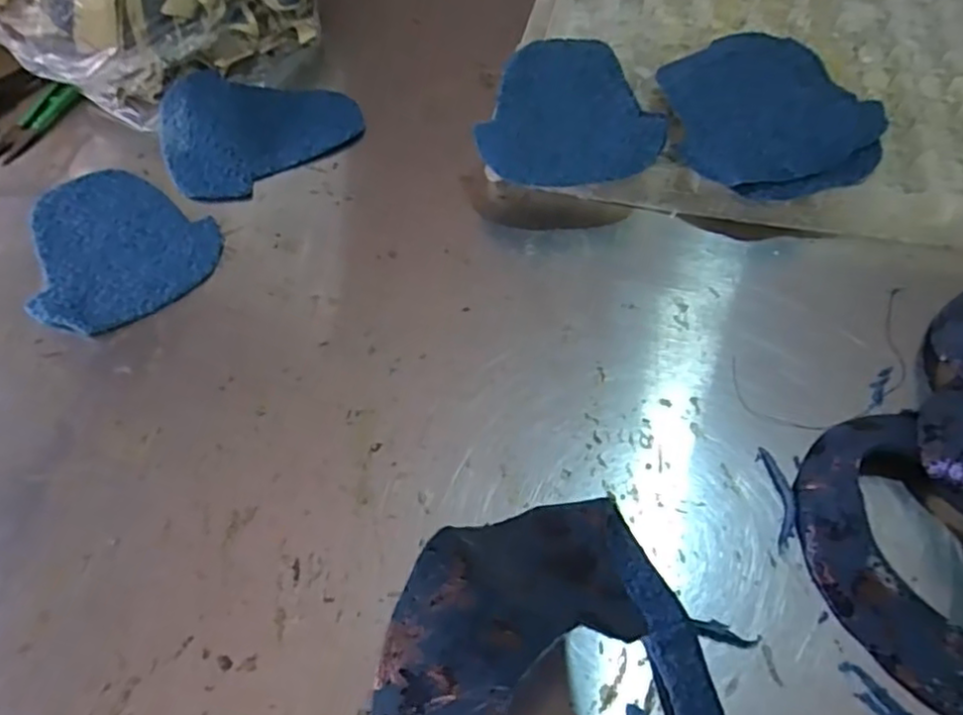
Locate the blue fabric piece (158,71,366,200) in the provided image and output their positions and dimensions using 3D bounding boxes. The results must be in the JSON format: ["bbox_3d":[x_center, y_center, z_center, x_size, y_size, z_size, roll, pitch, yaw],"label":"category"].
[{"bbox_3d":[-0.178,-0.189,0.523,0.148,0.025,0.115,-24,59,-11],"label":"blue fabric piece"}]

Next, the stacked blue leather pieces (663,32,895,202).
[{"bbox_3d":[0.200,-0.177,0.473,0.148,0.011,0.162,-1,55,1],"label":"stacked blue leather pieces"}]

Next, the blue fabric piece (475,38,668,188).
[{"bbox_3d":[0.055,-0.183,0.481,0.122,0.012,0.158,-11,58,-3],"label":"blue fabric piece"}]

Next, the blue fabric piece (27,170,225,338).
[{"bbox_3d":[-0.255,-0.086,0.475,0.123,0.004,0.157,-18,57,-9],"label":"blue fabric piece"}]

